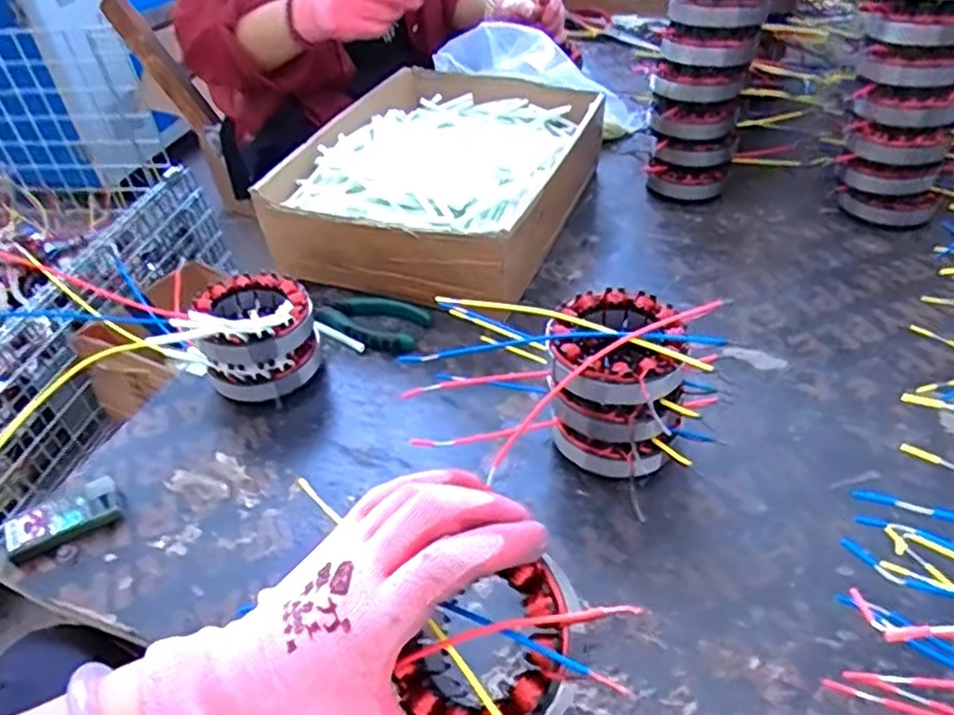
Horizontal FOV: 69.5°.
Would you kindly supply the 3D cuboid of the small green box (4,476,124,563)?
[{"bbox_3d":[-0.271,0.107,0.452,0.068,0.019,0.030,-26,45,-23],"label":"small green box"}]

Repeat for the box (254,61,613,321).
[{"bbox_3d":[-0.025,-0.180,0.696,0.248,0.099,0.331,13,44,19],"label":"box"}]

